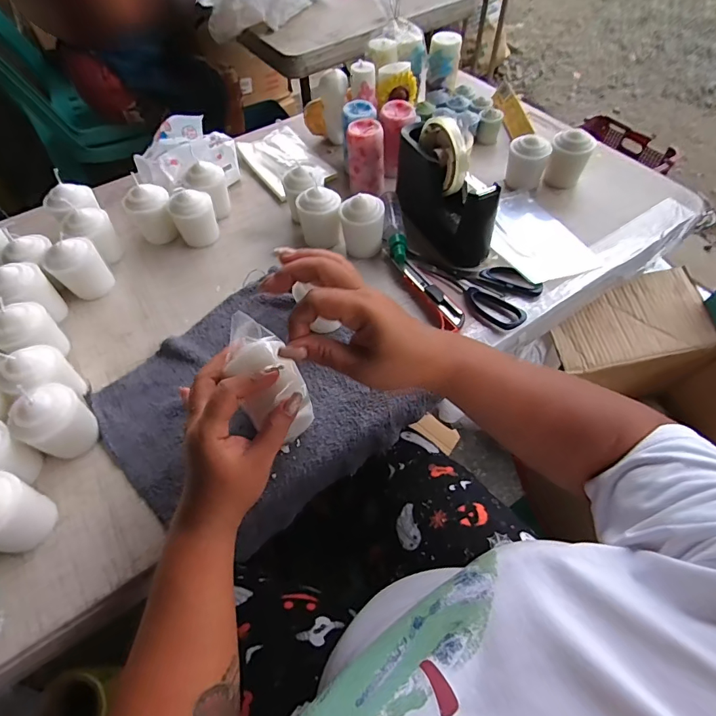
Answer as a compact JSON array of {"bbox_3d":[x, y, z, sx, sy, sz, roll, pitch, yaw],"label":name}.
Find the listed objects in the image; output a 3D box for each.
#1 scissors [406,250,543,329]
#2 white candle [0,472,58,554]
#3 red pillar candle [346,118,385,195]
[{"bbox_3d":[0.138,-0.099,0.529,0.166,0.010,0.087,32,64,20],"label":"scissors"},{"bbox_3d":[-0.290,0.130,0.349,0.042,0.079,0.055,3,58,4],"label":"white candle"},{"bbox_3d":[0.013,-0.293,0.619,0.051,0.093,0.049,-1,57,1],"label":"red pillar candle"}]

